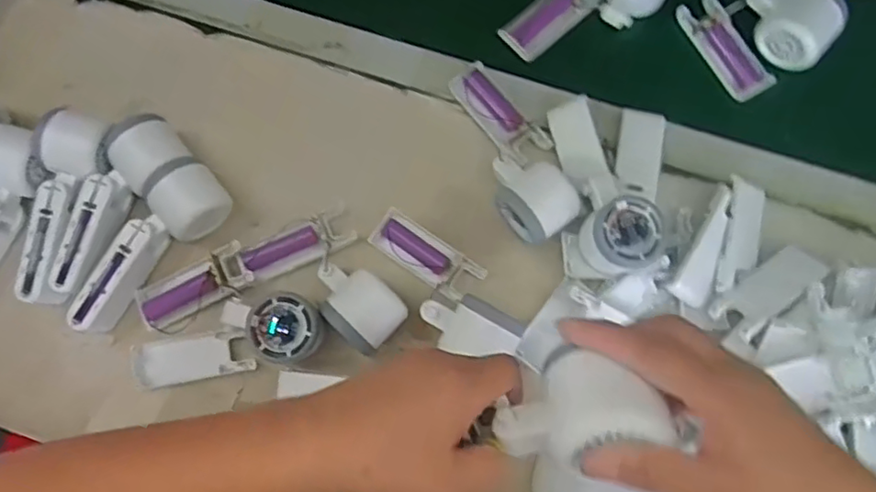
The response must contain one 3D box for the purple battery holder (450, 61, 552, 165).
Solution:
[{"bbox_3d":[0.055,-0.120,0.568,0.045,0.019,0.104,-40,81,-7],"label":"purple battery holder"}]

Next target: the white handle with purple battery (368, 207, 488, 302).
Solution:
[{"bbox_3d":[-0.011,0.008,0.550,0.102,0.030,0.040,34,81,6],"label":"white handle with purple battery"}]

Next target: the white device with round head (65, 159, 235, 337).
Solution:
[{"bbox_3d":[-0.255,0.000,0.535,0.058,0.050,0.168,40,81,7],"label":"white device with round head"}]

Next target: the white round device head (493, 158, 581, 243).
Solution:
[{"bbox_3d":[0.079,-0.043,0.539,0.055,0.050,0.077,-35,81,-6],"label":"white round device head"}]

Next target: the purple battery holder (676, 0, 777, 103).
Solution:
[{"bbox_3d":[0.270,-0.188,0.583,0.038,0.018,0.107,-29,80,-5],"label":"purple battery holder"}]

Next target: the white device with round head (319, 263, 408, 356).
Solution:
[{"bbox_3d":[-0.071,0.049,0.530,0.083,0.045,0.053,39,81,7],"label":"white device with round head"}]

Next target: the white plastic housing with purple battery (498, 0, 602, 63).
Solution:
[{"bbox_3d":[0.108,-0.221,0.595,0.102,0.012,0.044,-41,81,-7],"label":"white plastic housing with purple battery"}]

